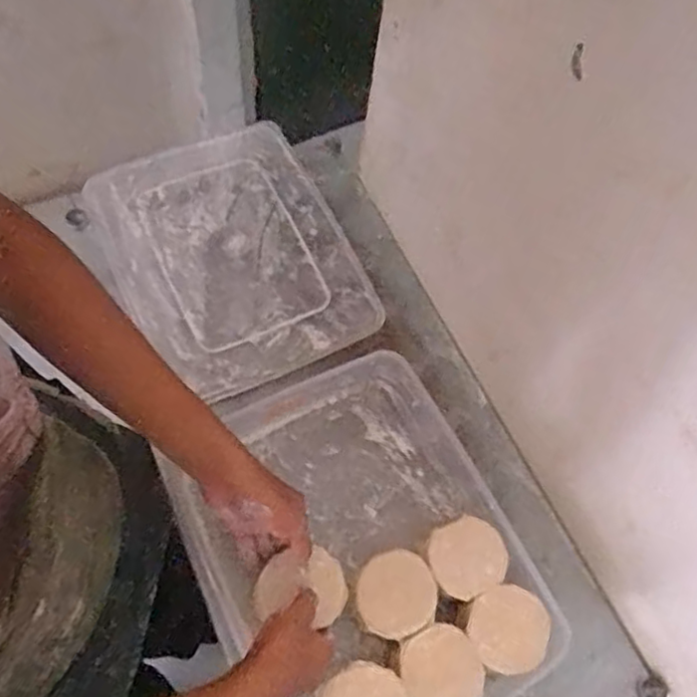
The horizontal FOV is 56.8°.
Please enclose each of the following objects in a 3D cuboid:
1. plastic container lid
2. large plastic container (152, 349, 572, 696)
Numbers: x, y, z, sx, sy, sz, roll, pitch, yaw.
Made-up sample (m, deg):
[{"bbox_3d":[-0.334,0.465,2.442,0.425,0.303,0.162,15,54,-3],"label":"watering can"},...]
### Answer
[{"bbox_3d":[-0.149,-0.122,0.821,0.284,0.022,0.349,-25,75,-15],"label":"plastic container lid"},{"bbox_3d":[0.010,0.208,0.669,0.304,0.080,0.374,-28,70,-17],"label":"large plastic container"}]

